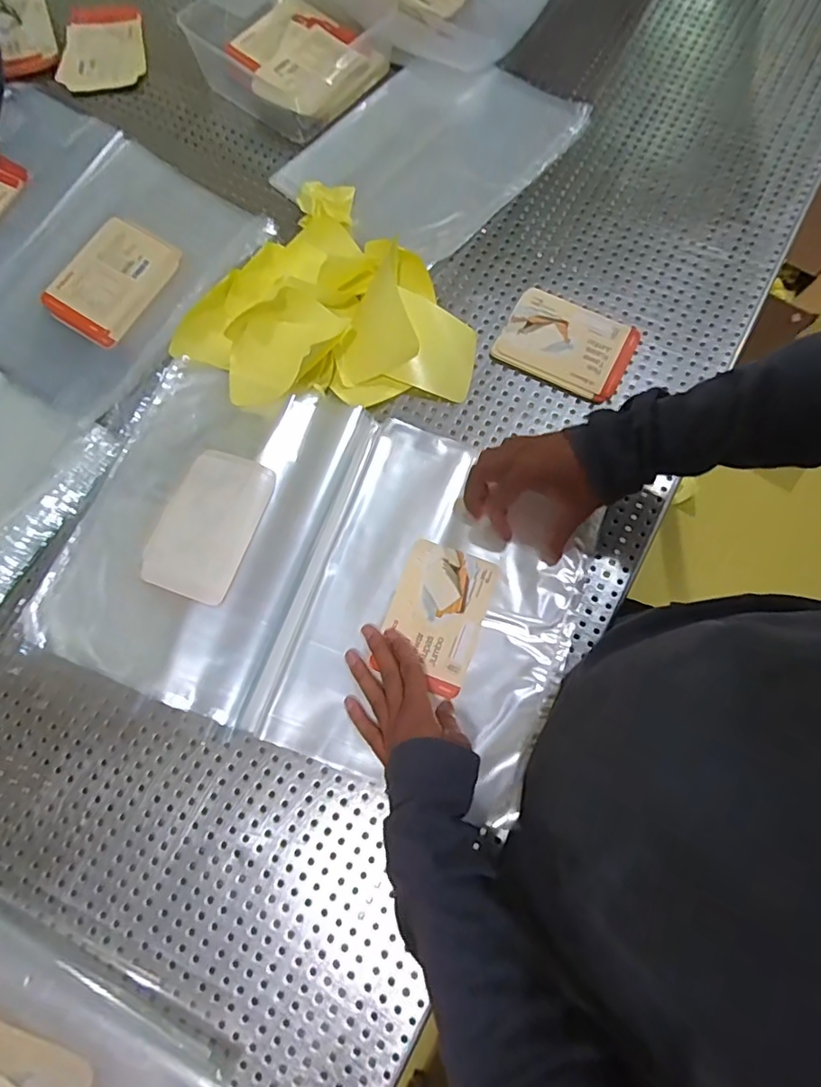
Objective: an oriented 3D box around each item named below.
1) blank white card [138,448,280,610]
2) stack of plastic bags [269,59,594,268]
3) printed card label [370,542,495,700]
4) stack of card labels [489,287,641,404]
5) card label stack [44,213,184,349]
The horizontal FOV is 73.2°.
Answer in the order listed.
[{"bbox_3d":[-0.186,-0.019,0.508,0.085,0.006,0.134,19,77,6],"label":"blank white card"},{"bbox_3d":[0.028,-0.466,0.648,0.220,0.022,0.318,42,79,11],"label":"stack of plastic bags"},{"bbox_3d":[0.023,0.062,0.502,0.082,0.005,0.123,17,75,10],"label":"printed card label"},{"bbox_3d":[0.164,-0.210,0.583,0.133,0.011,0.097,25,76,8],"label":"stack of card labels"},{"bbox_3d":[-0.328,-0.291,0.608,0.101,0.014,0.138,31,77,9],"label":"card label stack"}]

